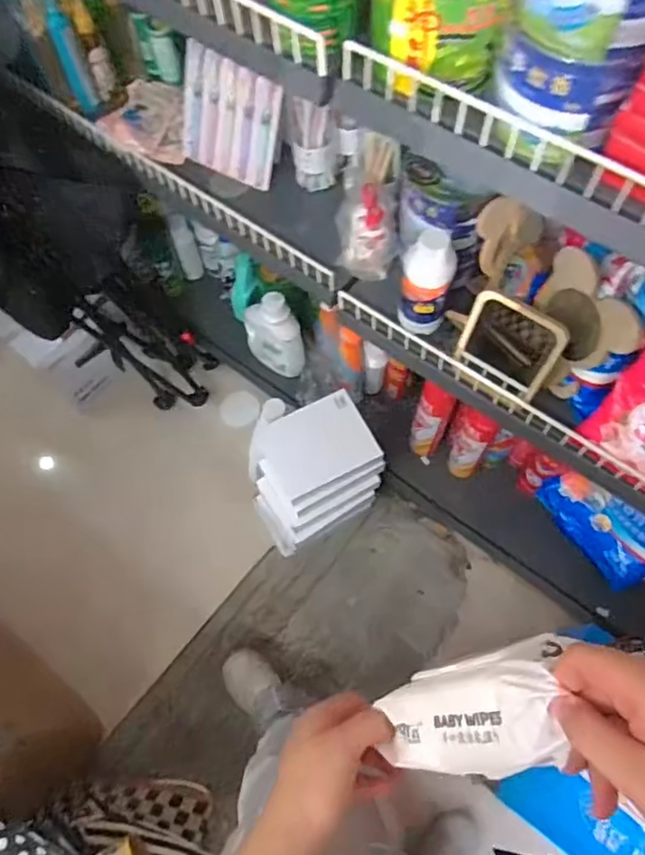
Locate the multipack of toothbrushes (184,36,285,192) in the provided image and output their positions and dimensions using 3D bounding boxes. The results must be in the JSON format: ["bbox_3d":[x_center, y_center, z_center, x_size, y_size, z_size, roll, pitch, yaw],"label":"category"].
[{"bbox_3d":[-0.154,-0.504,0.982,0.175,0.178,0.017,25,40,13],"label":"multipack of toothbrushes"}]

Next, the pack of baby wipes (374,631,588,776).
[{"bbox_3d":[0.092,0.176,0.365,0.037,0.132,0.064,16,48,-34],"label":"pack of baby wipes"}]

